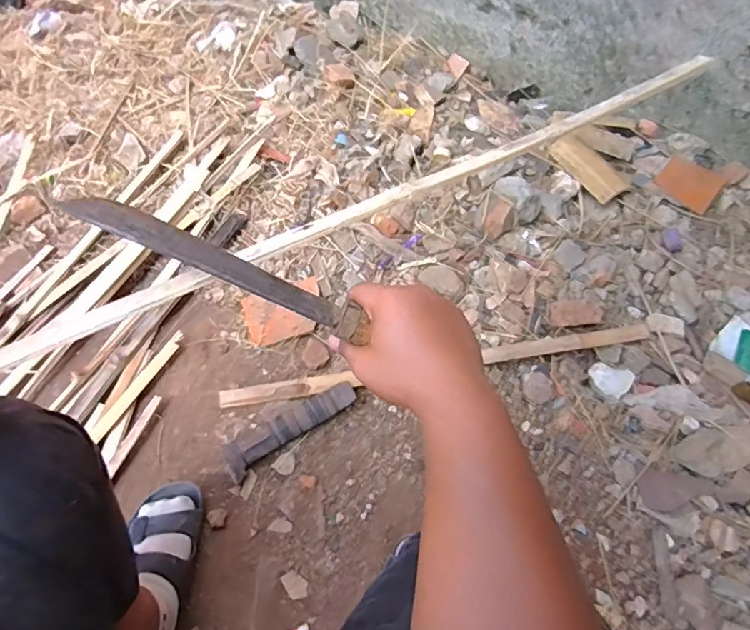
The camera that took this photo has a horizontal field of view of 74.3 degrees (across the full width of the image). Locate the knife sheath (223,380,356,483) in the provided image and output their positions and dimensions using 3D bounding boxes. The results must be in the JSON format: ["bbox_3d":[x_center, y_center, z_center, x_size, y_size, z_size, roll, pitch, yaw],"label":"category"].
[{"bbox_3d":[-0.140,0.185,0.832,0.236,0.030,0.054,-33,67,-18],"label":"knife sheath"}]

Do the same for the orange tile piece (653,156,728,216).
[{"bbox_3d":[0.727,-0.307,1.148,0.128,0.015,0.134,38,67,18],"label":"orange tile piece"}]

